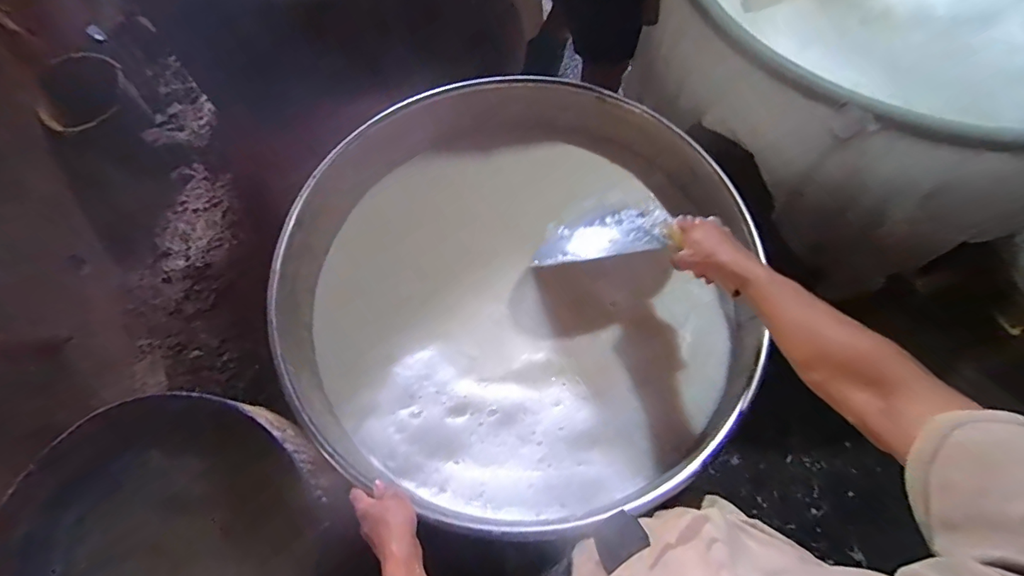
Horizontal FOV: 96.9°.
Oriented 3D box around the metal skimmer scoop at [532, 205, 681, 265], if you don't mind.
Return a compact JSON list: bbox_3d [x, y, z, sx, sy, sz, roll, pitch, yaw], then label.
[{"bbox_3d":[0.137,-0.081,0.722,0.212,0.033,0.117,-7,43,21],"label":"metal skimmer scoop"}]

